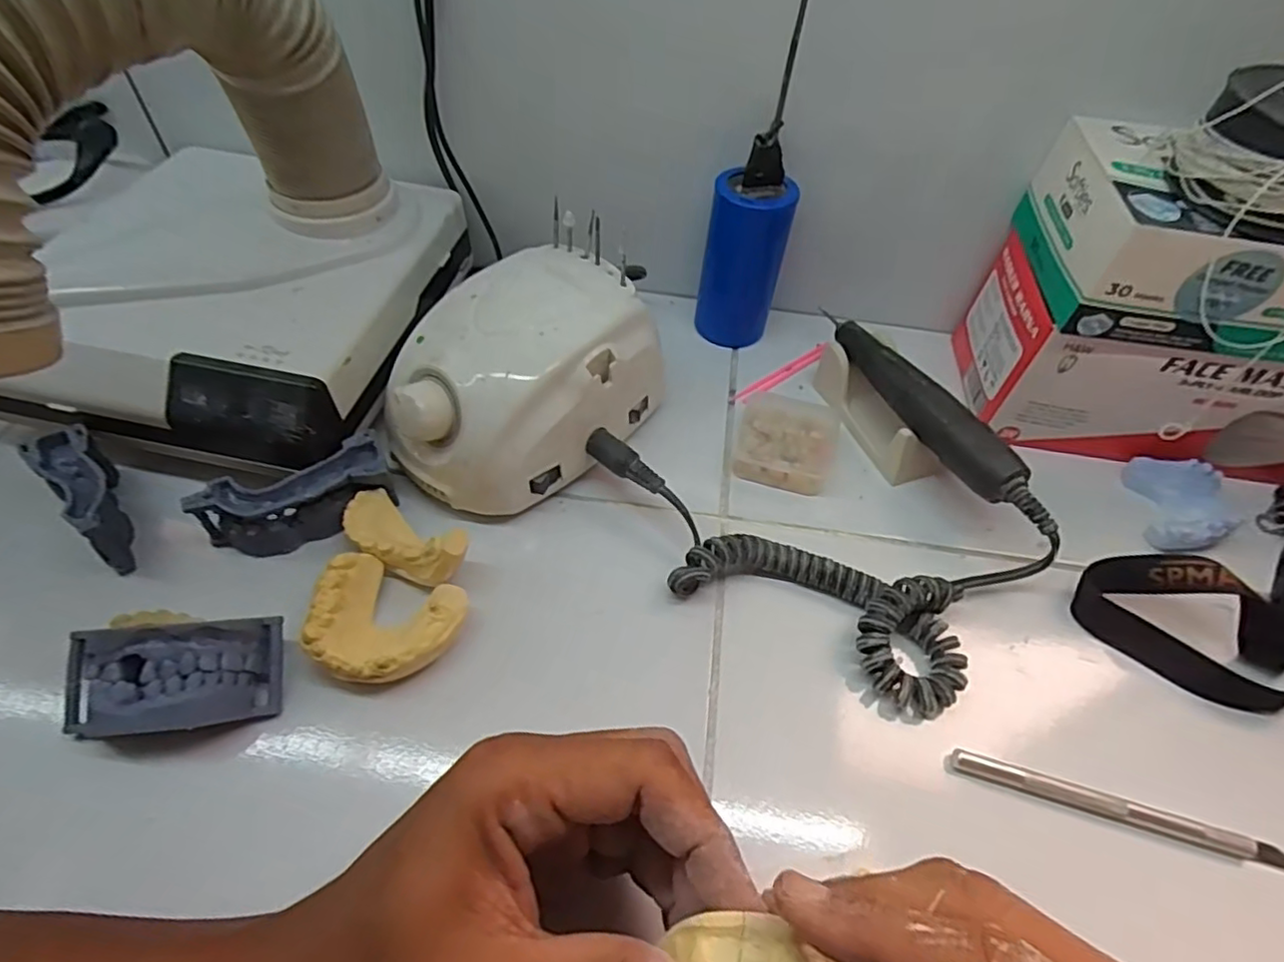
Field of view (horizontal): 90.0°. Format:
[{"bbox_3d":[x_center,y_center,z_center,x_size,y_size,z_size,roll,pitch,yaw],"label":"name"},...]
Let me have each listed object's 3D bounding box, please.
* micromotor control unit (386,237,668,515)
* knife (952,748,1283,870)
[{"bbox_3d":[-0.063,-0.055,0.339,0.093,0.074,0.138,36,58,21],"label":"micromotor control unit"},{"bbox_3d":[0.198,0.136,0.264,0.133,0.009,0.011,16,52,8],"label":"knife"}]

